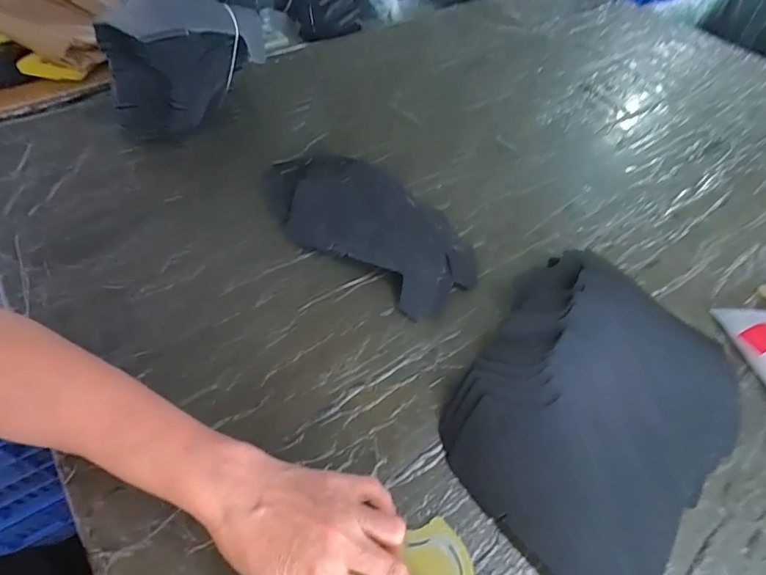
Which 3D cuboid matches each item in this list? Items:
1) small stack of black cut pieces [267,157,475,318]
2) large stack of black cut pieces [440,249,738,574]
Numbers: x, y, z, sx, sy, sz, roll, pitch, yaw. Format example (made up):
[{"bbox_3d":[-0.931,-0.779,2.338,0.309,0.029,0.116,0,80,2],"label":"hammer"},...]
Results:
[{"bbox_3d":[-0.021,-0.080,0.505,0.267,0.041,0.146,31,56,17],"label":"small stack of black cut pieces"},{"bbox_3d":[0.173,0.103,0.380,0.205,0.054,0.296,37,58,21],"label":"large stack of black cut pieces"}]

